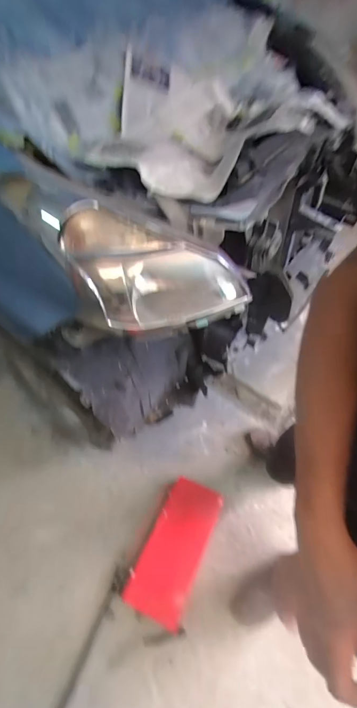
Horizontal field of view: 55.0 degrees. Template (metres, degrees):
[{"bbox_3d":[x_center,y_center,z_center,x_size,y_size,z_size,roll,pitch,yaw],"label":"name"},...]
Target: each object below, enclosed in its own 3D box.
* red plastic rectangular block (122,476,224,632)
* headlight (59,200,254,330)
[{"bbox_3d":[-0.006,0.643,1.162,0.187,0.055,0.420,22,58,14],"label":"red plastic rectangular block"},{"bbox_3d":[-0.031,-0.136,0.682,0.402,0.178,0.142,17,49,-30],"label":"headlight"}]

